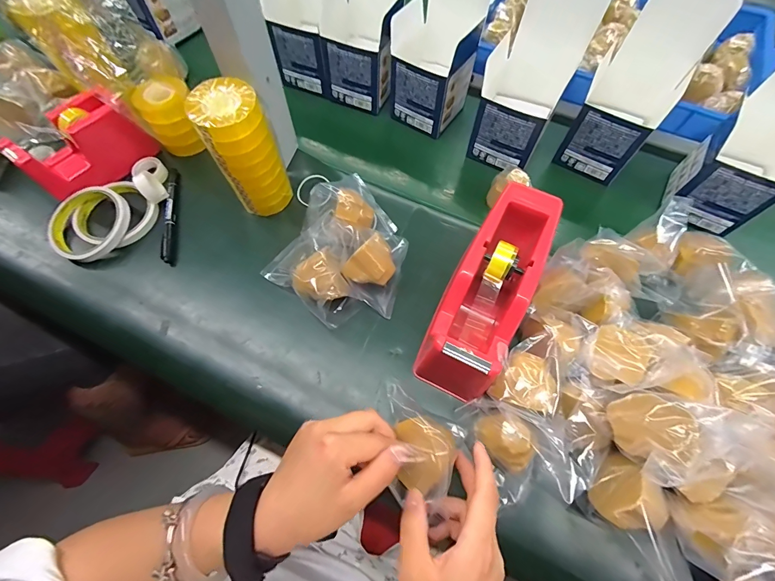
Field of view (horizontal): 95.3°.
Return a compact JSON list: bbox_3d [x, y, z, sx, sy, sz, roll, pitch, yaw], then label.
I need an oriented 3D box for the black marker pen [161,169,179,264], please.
[{"bbox_3d":[-0.267,-0.094,0.434,0.012,0.016,0.136,-8,67,-4],"label":"black marker pen"}]

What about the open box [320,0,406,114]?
[{"bbox_3d":[-0.028,-0.348,0.458,0.088,0.176,0.098,19,68,7],"label":"open box"}]

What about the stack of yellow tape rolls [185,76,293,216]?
[{"bbox_3d":[-0.153,-0.148,0.386,0.064,0.138,0.055,-22,69,-10],"label":"stack of yellow tape rolls"}]

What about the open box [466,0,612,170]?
[{"bbox_3d":[0.165,-0.246,0.418,0.093,0.172,0.096,25,69,10],"label":"open box"}]

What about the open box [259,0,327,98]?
[{"bbox_3d":[-0.106,-0.376,0.470,0.091,0.174,0.095,25,69,10],"label":"open box"}]

